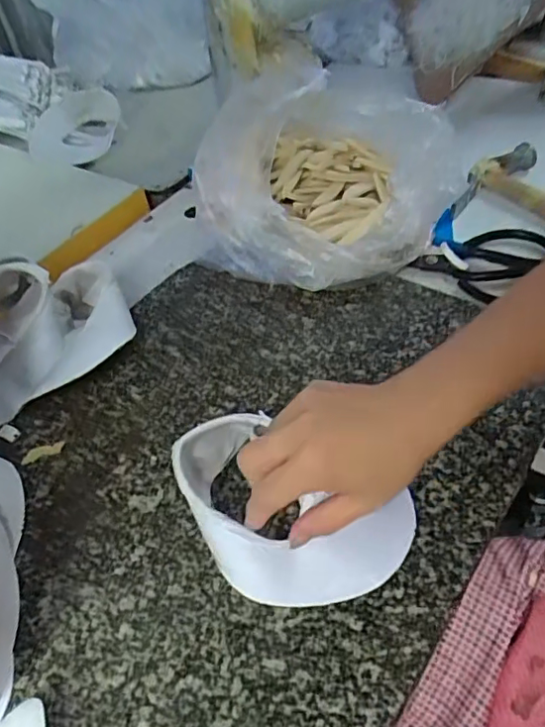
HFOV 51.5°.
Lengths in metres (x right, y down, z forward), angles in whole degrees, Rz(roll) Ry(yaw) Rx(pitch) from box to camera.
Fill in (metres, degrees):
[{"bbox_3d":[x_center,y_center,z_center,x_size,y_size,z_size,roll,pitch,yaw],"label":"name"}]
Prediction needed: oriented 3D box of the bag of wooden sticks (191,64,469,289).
[{"bbox_3d":[0.042,-0.176,0.529,0.215,0.166,0.182,-26,48,-15],"label":"bag of wooden sticks"}]

